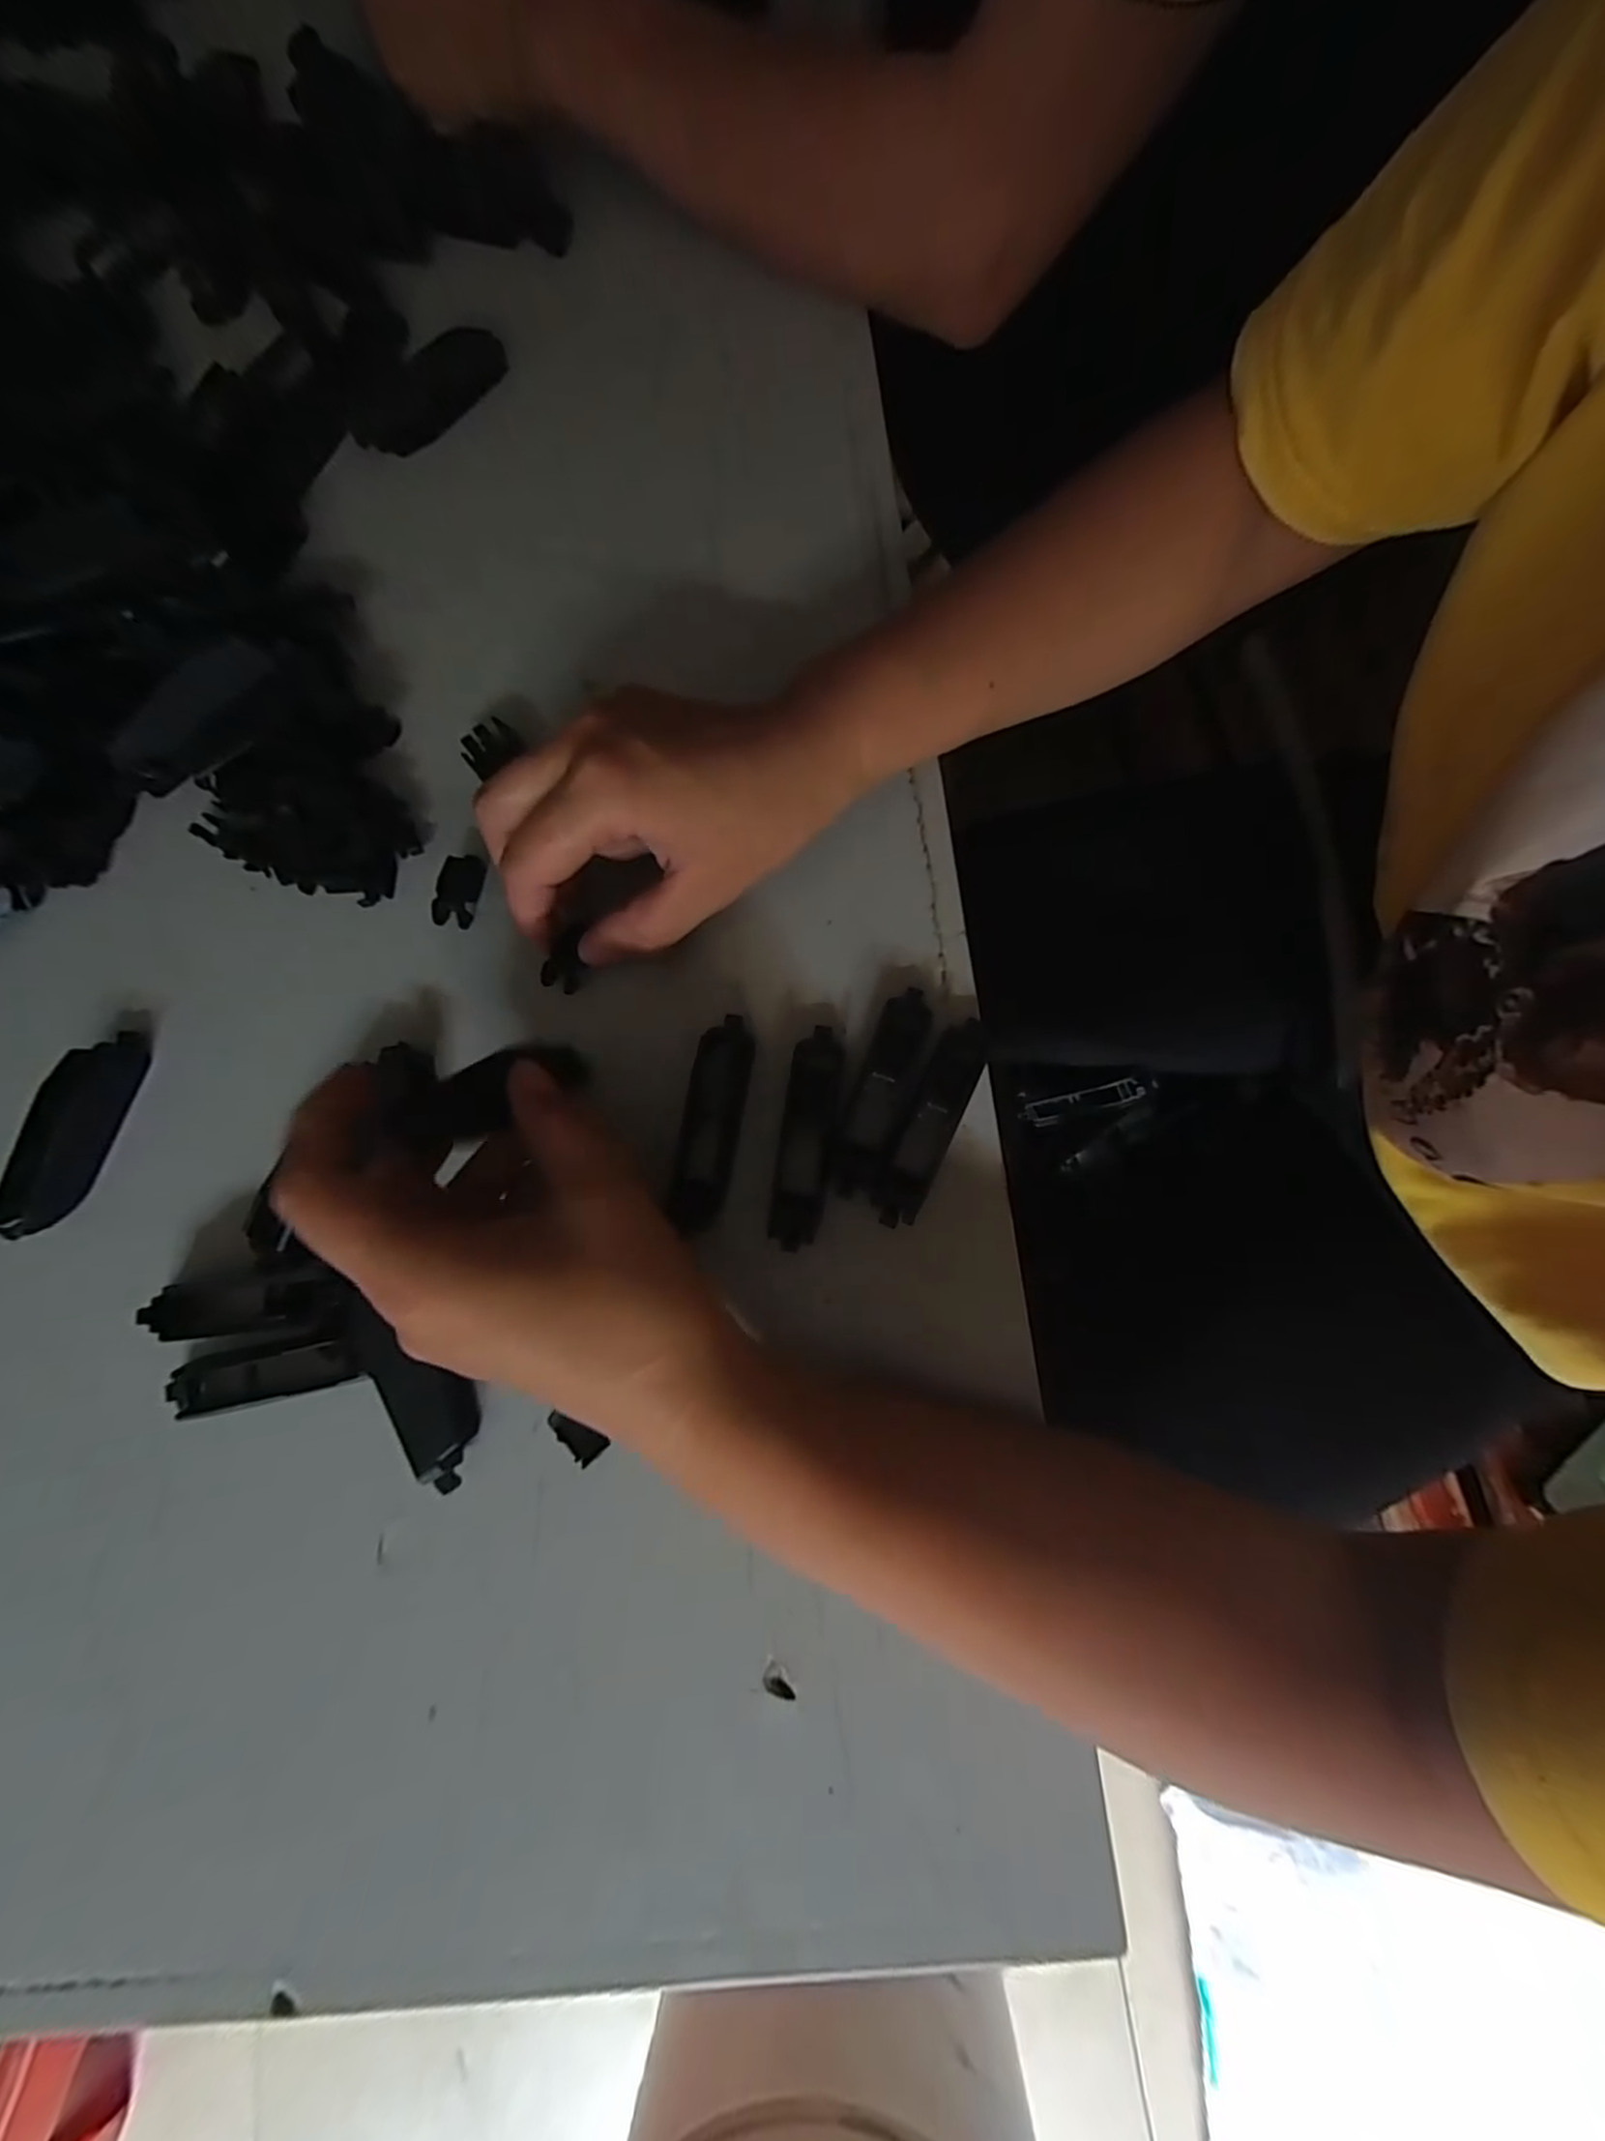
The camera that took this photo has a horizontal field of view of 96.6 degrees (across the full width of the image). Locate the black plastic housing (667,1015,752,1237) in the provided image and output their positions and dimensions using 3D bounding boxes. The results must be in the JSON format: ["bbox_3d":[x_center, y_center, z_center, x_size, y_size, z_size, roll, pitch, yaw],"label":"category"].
[{"bbox_3d":[-0.031,0.017,0.248,0.019,0.009,0.073,9,79,3],"label":"black plastic housing"}]

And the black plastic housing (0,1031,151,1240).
[{"bbox_3d":[-0.263,0.021,0.257,0.018,0.016,0.074,12,79,4],"label":"black plastic housing"}]

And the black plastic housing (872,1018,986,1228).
[{"bbox_3d":[0.044,0.016,0.240,0.016,0.013,0.075,26,80,6],"label":"black plastic housing"}]

